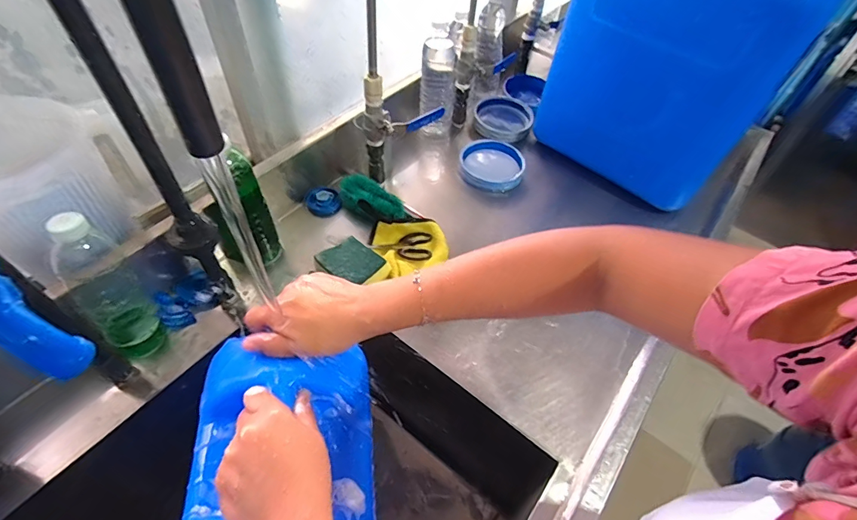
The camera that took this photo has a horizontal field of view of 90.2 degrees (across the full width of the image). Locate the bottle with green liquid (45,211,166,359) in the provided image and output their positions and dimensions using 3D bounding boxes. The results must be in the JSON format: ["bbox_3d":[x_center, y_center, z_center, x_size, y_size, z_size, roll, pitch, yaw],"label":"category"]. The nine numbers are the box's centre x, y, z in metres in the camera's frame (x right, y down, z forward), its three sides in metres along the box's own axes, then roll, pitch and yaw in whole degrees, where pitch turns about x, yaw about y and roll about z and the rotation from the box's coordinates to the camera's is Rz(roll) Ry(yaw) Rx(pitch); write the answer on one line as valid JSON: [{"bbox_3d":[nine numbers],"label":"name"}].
[{"bbox_3d":[-0.369,0.033,0.492,0.073,0.203,0.063,37,58,23],"label":"bottle with green liquid"}]

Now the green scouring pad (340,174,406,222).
[{"bbox_3d":[-0.096,-0.099,0.704,0.130,0.036,0.062,37,58,23],"label":"green scouring pad"}]

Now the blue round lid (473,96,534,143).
[{"bbox_3d":[0.155,-0.295,0.889,0.116,0.029,0.134,26,54,17],"label":"blue round lid"}]

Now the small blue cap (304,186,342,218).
[{"bbox_3d":[-0.179,-0.099,0.724,0.056,0.024,0.050,-22,56,-20],"label":"small blue cap"}]

